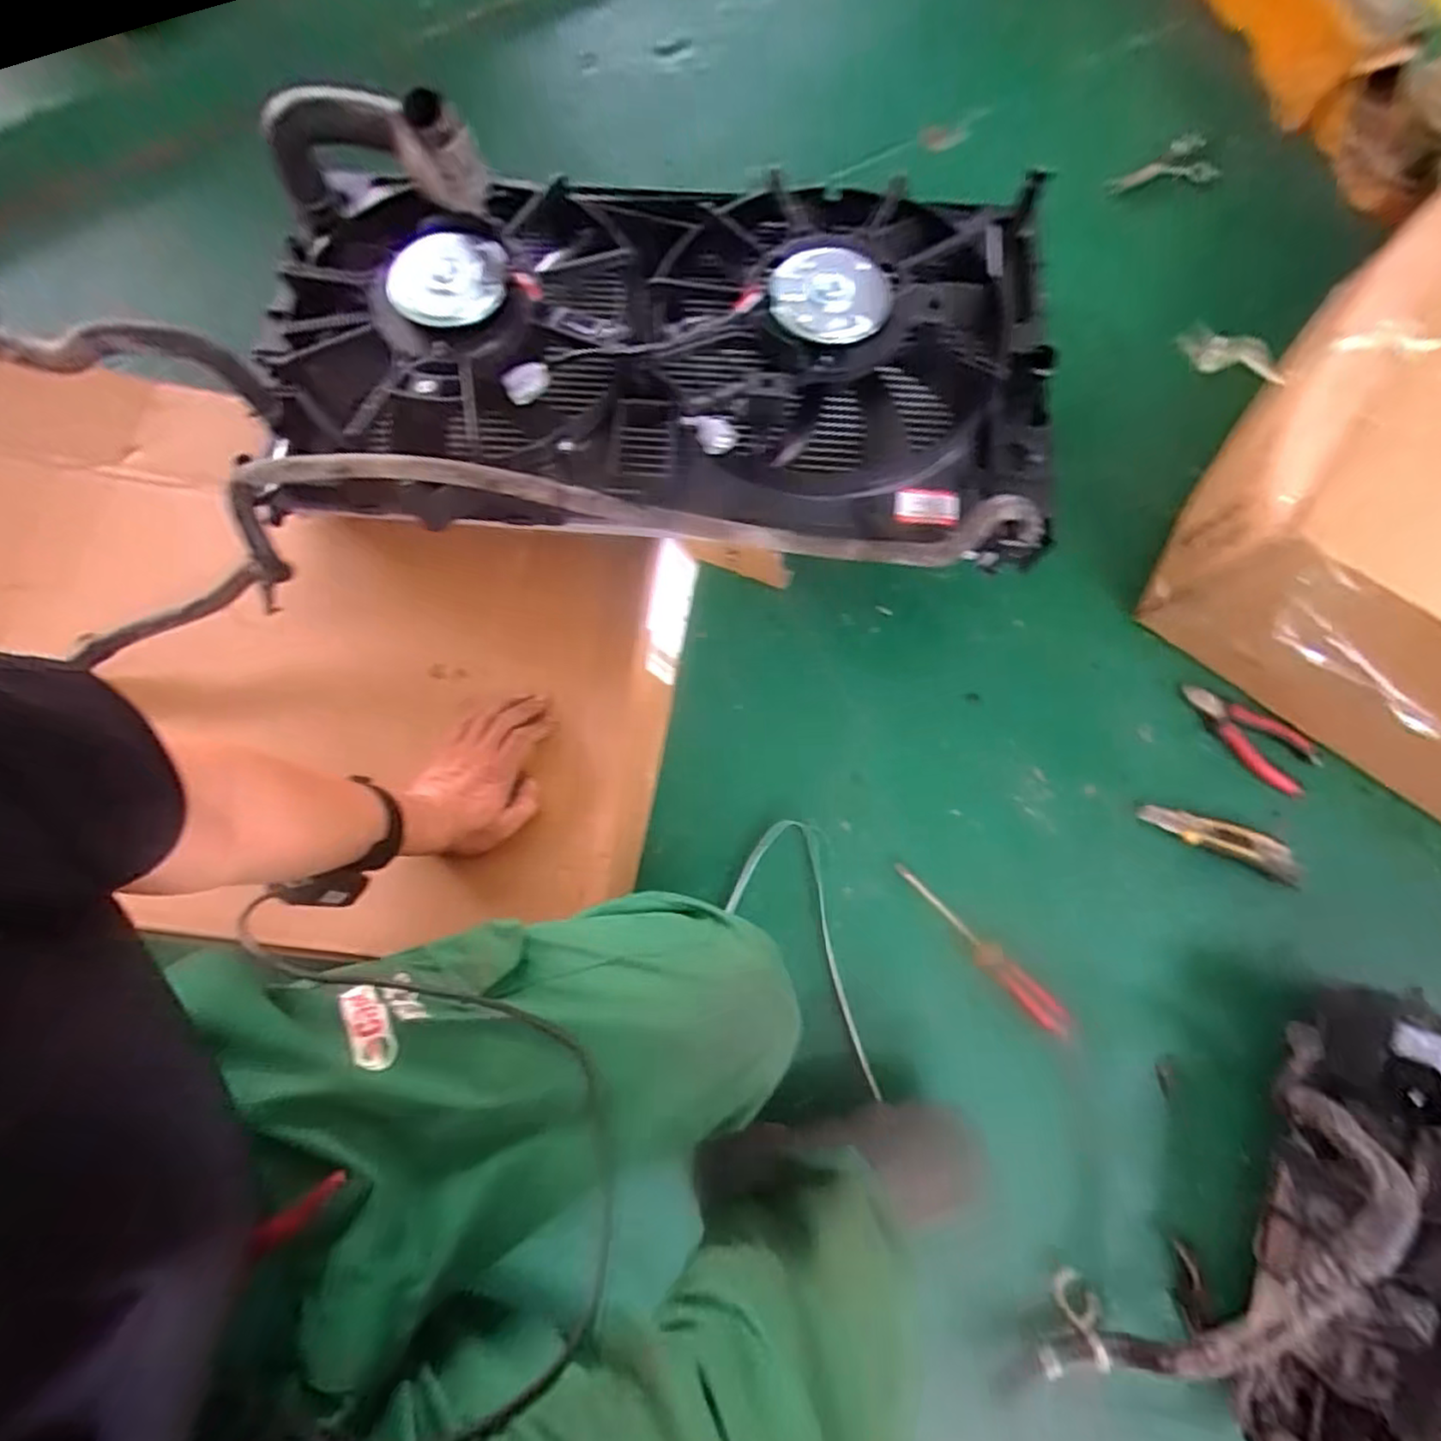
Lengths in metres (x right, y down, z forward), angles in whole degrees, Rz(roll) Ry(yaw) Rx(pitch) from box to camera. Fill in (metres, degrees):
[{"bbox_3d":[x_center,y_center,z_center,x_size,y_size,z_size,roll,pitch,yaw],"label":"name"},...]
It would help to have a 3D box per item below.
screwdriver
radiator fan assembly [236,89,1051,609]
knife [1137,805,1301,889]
[{"bbox_3d":[0.271,0.236,0.688,0.027,0.025,0.227,-43,81,-7],"label":"screwdriver"},{"bbox_3d":[-0.071,-0.363,0.628,0.777,0.122,0.447,-2,81,0],"label":"radiator fan assembly"},{"bbox_3d":[0.531,0.124,0.710,0.164,0.017,0.037,24,80,5],"label":"knife"}]

